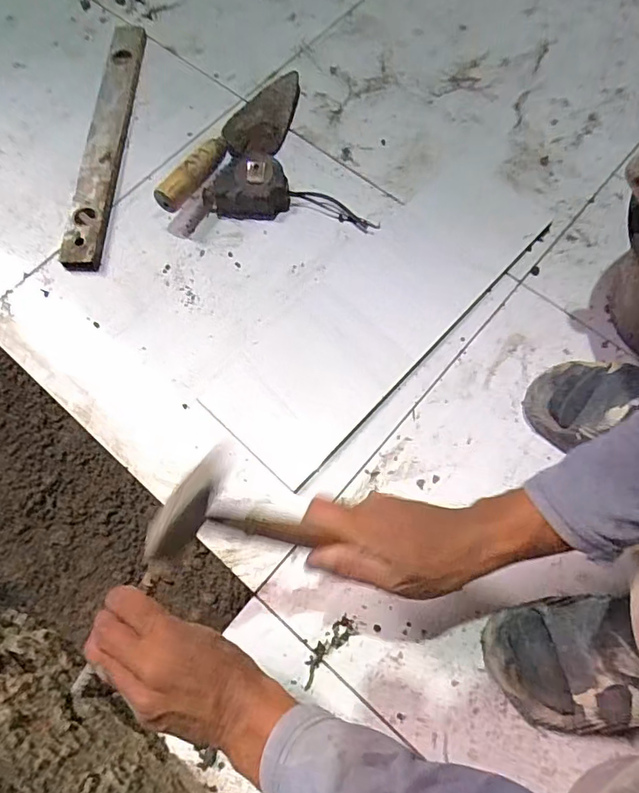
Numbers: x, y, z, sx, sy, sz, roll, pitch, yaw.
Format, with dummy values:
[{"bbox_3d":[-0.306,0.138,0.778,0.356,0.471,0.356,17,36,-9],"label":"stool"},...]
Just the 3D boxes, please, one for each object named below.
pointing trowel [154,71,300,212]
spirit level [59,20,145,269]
[{"bbox_3d":[-0.115,-0.368,0.716,0.092,0.080,0.329,23,72,11],"label":"pointing trowel"},{"bbox_3d":[-0.314,-0.385,0.755,0.052,0.021,0.454,0,70,2],"label":"spirit level"}]

